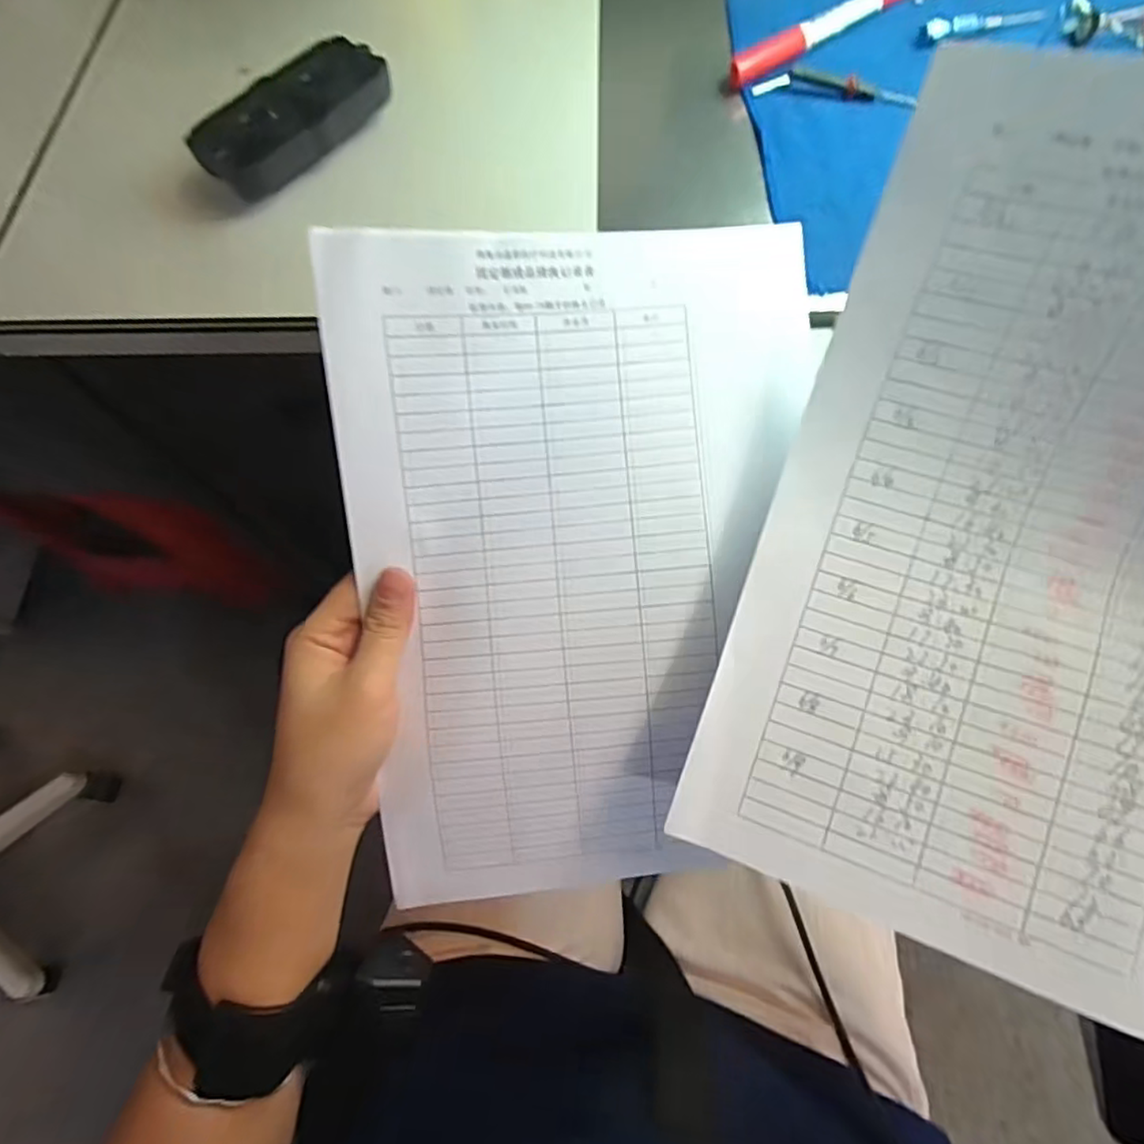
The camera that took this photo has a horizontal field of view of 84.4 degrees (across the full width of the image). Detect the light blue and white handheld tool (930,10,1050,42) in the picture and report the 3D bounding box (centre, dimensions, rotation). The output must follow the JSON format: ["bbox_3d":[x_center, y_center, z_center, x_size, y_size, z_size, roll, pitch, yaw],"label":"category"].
[{"bbox_3d":[0.235,-0.312,0.357,0.069,0.006,0.010,-11,68,-2],"label":"light blue and white handheld tool"}]

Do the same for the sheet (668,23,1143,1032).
[{"bbox_3d":[0.168,-0.002,0.197,0.209,0.079,0.284,15,90,12],"label":"sheet"}]

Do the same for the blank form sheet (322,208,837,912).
[{"bbox_3d":[0.008,0.000,0.275,0.197,0.030,0.288,-3,93,-2],"label":"blank form sheet"}]

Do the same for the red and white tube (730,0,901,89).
[{"bbox_3d":[0.163,-0.326,0.367,0.182,0.010,0.020,-33,71,-10],"label":"red and white tube"}]

